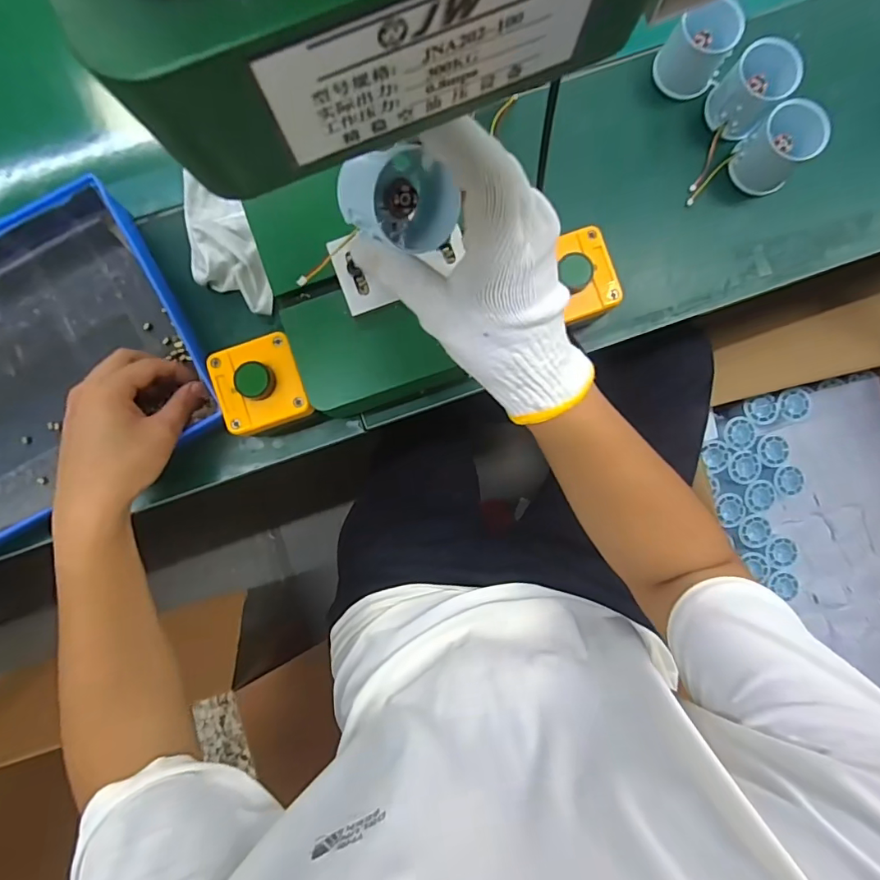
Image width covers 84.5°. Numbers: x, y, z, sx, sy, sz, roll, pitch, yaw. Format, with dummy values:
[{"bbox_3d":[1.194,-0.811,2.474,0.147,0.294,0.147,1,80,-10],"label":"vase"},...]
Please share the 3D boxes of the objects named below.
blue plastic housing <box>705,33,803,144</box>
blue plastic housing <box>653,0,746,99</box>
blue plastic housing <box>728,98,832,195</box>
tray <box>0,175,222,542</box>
[{"bbox_3d":[0.270,-0.304,0.421,0.051,0.050,0.053,0,87,0],"label":"blue plastic housing"},{"bbox_3d":[0.225,-0.341,0.423,0.054,0.047,0.052,0,87,0],"label":"blue plastic housing"},{"bbox_3d":[0.290,-0.250,0.420,0.053,0.052,0.054,-41,88,-2],"label":"blue plastic housing"},{"bbox_3d":[-0.372,-0.050,0.414,0.319,0.051,0.238,-31,90,-1],"label":"tray"}]

